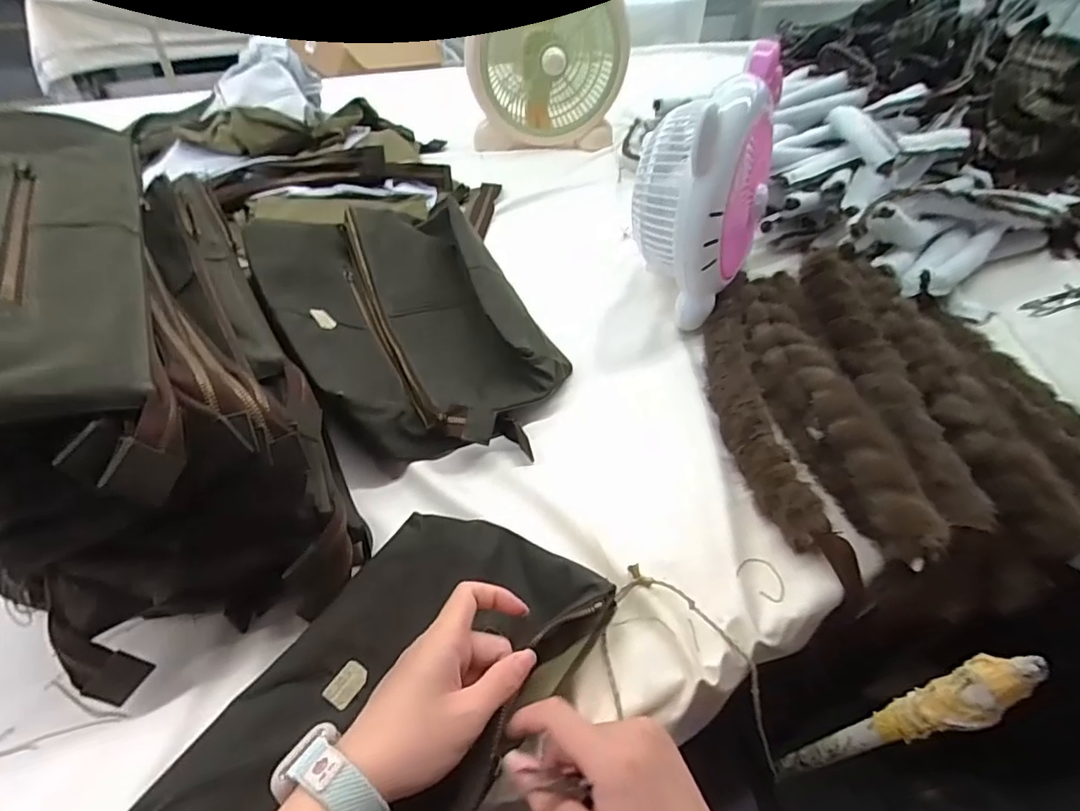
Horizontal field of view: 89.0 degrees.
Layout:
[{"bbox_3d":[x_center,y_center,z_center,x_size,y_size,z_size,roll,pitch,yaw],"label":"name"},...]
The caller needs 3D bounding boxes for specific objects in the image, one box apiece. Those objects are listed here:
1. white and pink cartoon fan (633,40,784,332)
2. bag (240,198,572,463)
[{"bbox_3d":[0.194,-0.250,0.660,0.140,0.240,0.218,24,50,16],"label":"white and pink cartoon fan"},{"bbox_3d":[-0.127,-0.094,0.582,0.272,0.111,0.338,-19,52,-21],"label":"bag"}]

